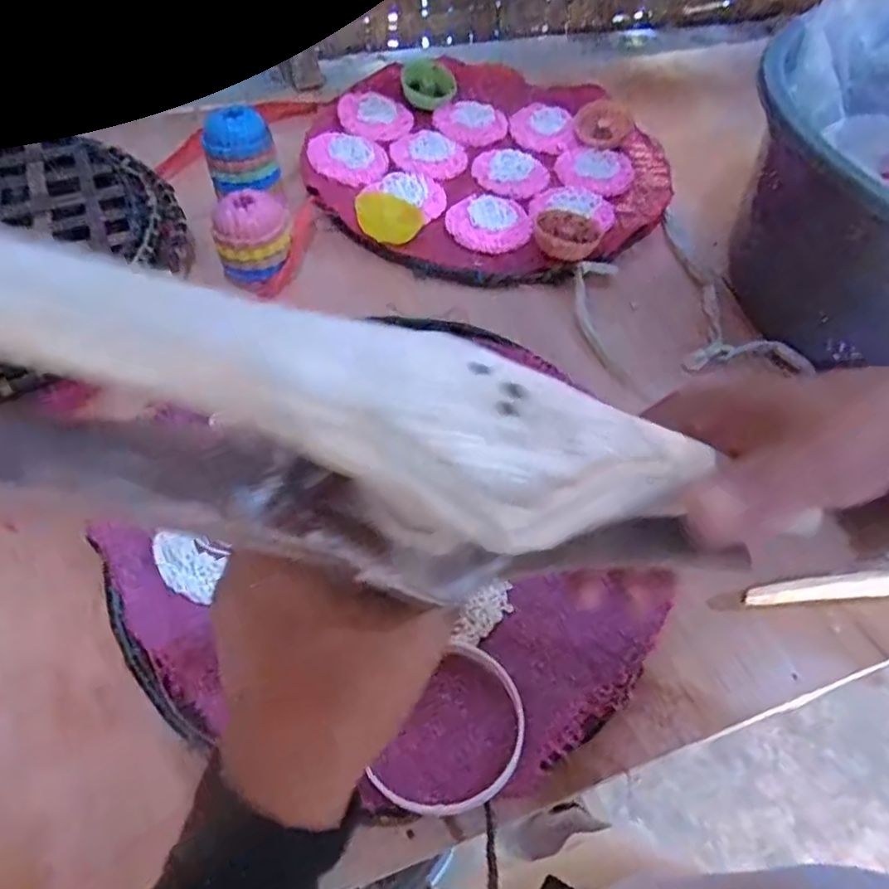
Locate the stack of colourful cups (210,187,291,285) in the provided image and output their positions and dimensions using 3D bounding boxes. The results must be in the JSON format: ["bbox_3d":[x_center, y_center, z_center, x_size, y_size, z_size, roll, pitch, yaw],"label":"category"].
[{"bbox_3d":[-0.158,-0.170,0.538,0.060,0.056,0.055,-14,58,-13],"label":"stack of colourful cups"}]

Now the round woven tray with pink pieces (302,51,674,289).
[{"bbox_3d":[0.042,-0.291,0.661,0.347,0.035,0.336,2,55,-3],"label":"round woven tray with pink pieces"}]

